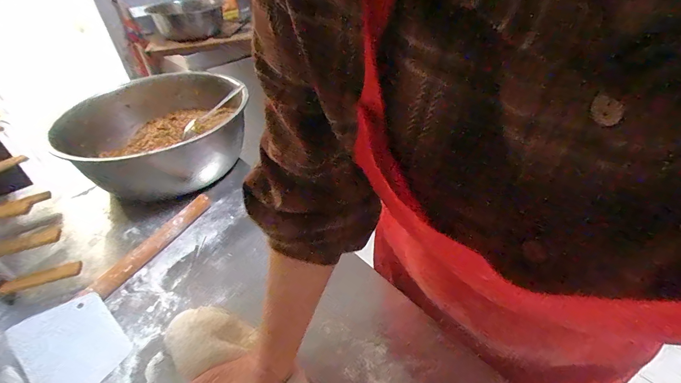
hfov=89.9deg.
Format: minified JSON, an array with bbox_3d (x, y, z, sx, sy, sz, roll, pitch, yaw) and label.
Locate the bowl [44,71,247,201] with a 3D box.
[{"bbox_3d":[-0.372,-0.117,0.703,0.385,0.143,0.325,21,45,26],"label":"bowl"}]

